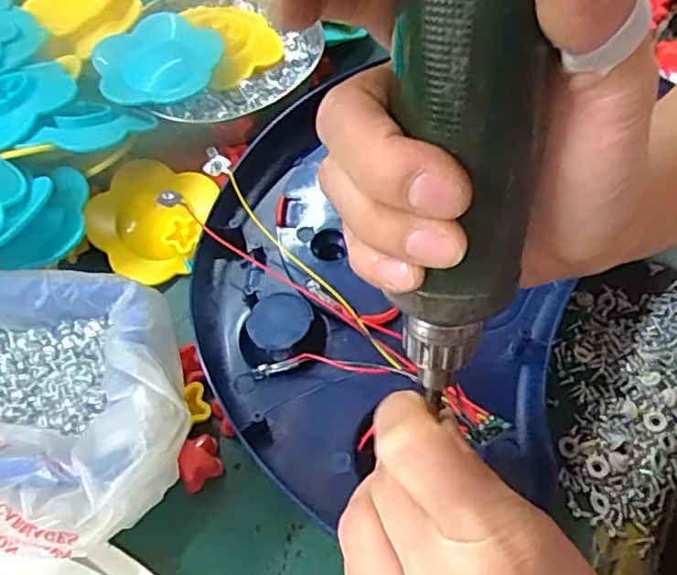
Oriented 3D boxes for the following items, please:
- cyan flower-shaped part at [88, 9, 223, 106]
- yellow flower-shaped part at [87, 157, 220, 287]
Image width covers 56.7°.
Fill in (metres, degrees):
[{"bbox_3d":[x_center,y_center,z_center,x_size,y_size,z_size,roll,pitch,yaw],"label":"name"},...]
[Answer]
[{"bbox_3d":[-0.111,-0.138,0.383,0.067,0.011,0.075,32,61,20],"label":"cyan flower-shaped part"},{"bbox_3d":[-0.109,-0.039,0.373,0.065,0.035,0.066,6,55,4],"label":"yellow flower-shaped part"}]

